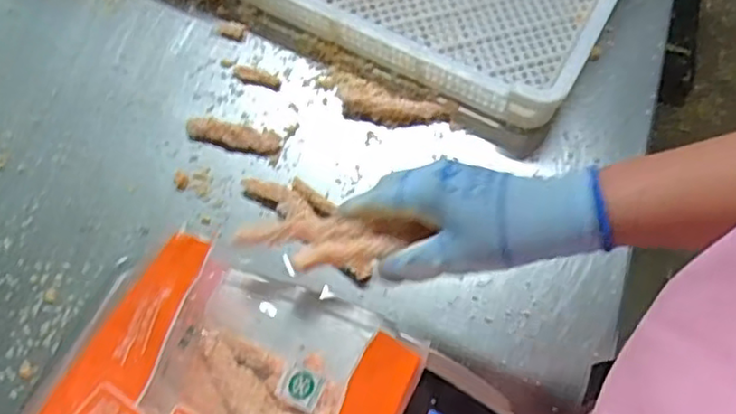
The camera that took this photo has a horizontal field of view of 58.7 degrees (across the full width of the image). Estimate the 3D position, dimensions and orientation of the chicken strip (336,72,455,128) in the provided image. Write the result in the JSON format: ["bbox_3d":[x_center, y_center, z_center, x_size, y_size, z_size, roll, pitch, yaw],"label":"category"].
[{"bbox_3d":[0.021,-0.101,0.655,0.120,0.014,0.046,20,70,9],"label":"chicken strip"}]

